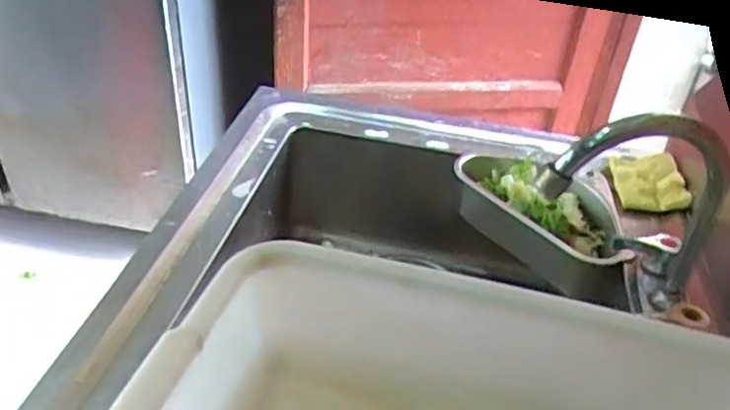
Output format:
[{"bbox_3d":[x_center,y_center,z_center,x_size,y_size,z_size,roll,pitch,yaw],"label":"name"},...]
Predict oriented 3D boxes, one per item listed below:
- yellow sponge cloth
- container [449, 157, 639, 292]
[{"bbox_3d":[0.338,-0.029,0.736,0.077,0.014,0.085,-5,52,11],"label":"yellow sponge cloth"},{"bbox_3d":[0.212,0.025,0.753,0.120,0.099,0.226,-26,46,-34],"label":"container"}]

